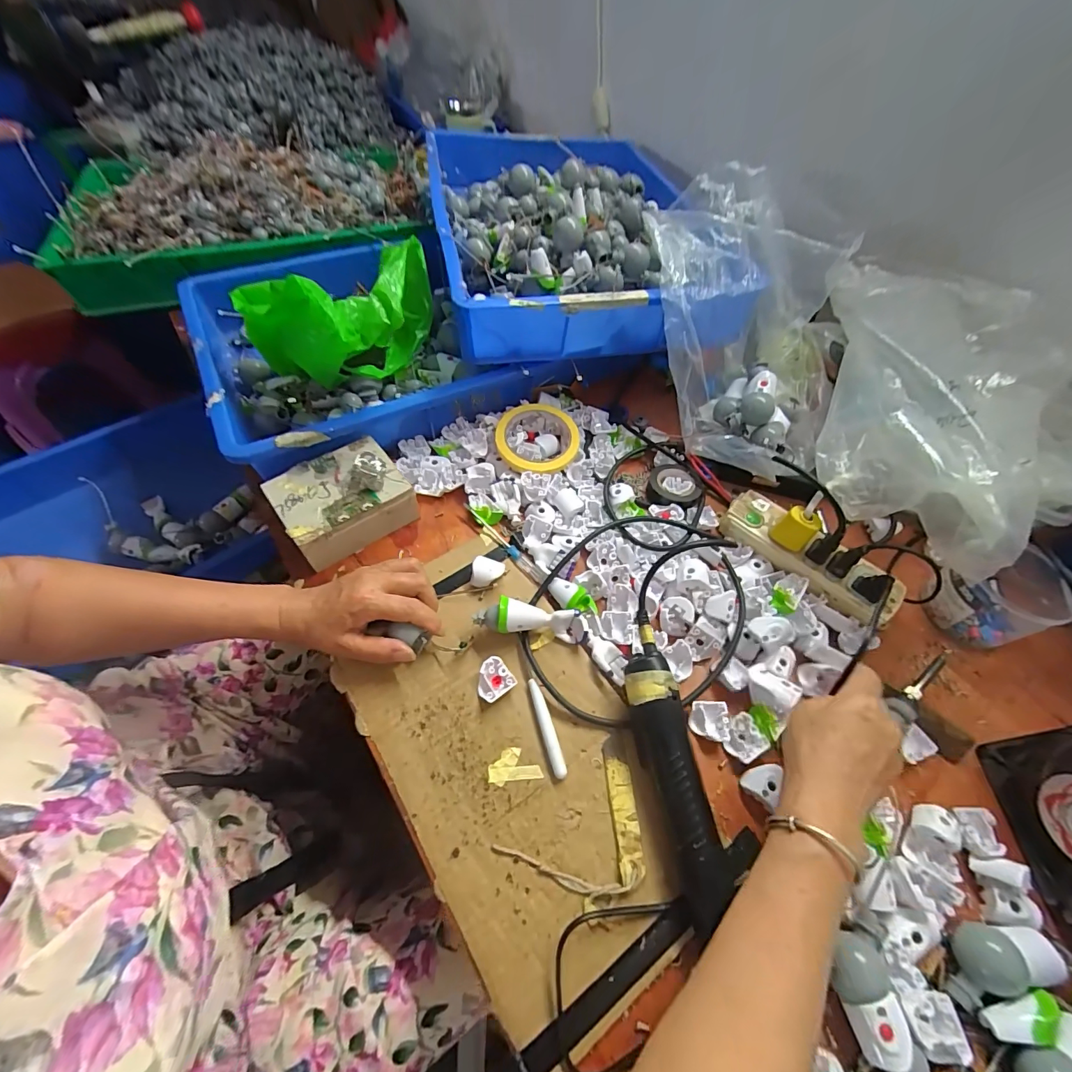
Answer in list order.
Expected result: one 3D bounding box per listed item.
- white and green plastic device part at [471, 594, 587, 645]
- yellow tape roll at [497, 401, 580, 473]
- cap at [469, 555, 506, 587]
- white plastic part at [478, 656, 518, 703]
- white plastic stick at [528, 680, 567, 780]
[{"bbox_3d":[-0.004,0.080,0.418,0.101,0.035,0.026,7,55,0],"label":"white and green plastic device part"},{"bbox_3d":[0.008,-0.119,0.545,0.108,0.029,0.094,-37,66,-26],"label":"yellow tape roll"},{"bbox_3d":[-0.048,0.037,0.454,0.032,0.019,0.031,6,55,0],"label":"cap"},{"bbox_3d":[-0.038,0.128,0.400,0.031,0.016,0.032,-32,64,-24],"label":"white plastic part"},{"bbox_3d":[0.010,0.159,0.380,0.012,0.006,0.079,-12,57,-12],"label":"white plastic stick"}]

